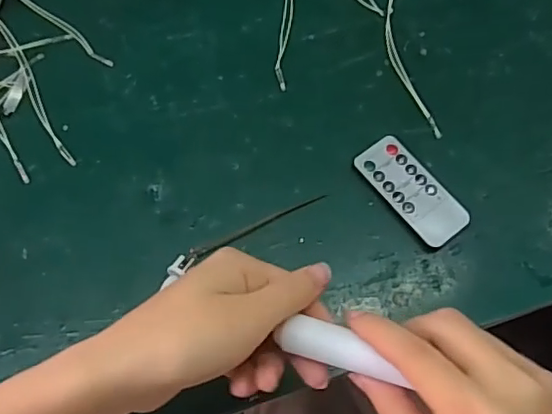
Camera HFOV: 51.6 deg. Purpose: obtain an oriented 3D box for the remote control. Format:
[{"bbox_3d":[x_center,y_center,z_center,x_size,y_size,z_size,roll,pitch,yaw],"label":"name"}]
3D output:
[{"bbox_3d":[0.094,-0.012,0.395,0.040,0.008,0.083,-35,73,-16],"label":"remote control"}]

